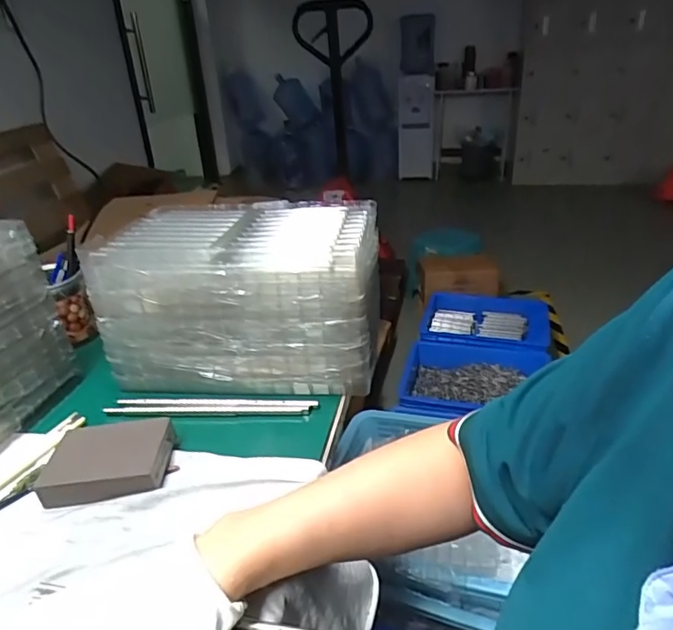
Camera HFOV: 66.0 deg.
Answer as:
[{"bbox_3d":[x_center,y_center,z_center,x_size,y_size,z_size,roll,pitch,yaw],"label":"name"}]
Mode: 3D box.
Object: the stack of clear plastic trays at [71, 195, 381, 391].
[{"bbox_3d":[-0.098,-0.027,0.585,0.279,0.164,0.170,1,28,7],"label":"stack of clear plastic trays"}]

